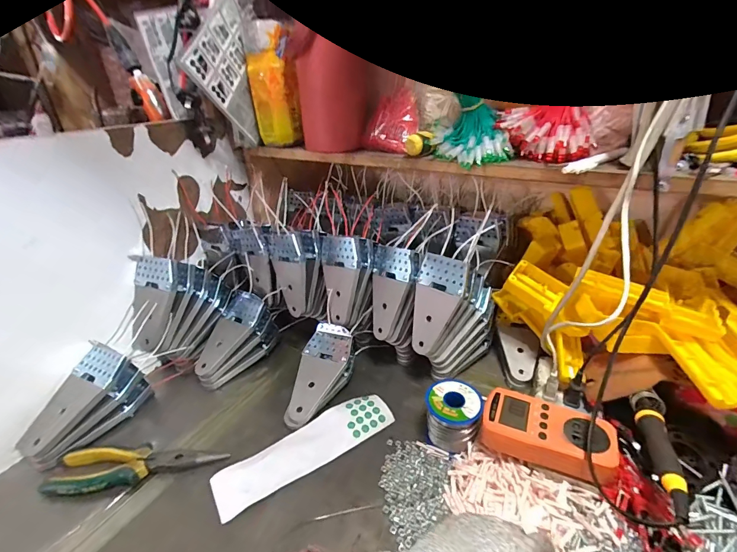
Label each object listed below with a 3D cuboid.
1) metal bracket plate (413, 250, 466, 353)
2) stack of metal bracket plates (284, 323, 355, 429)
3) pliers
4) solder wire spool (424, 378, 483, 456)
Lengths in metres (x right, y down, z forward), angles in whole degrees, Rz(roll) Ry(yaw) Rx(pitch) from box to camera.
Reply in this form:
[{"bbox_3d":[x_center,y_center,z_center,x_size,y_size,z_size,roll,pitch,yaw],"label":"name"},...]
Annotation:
[{"bbox_3d":[0.090,0.041,0.487,0.065,0.134,0.007,16,8,30],"label":"metal bracket plate"},{"bbox_3d":[-0.068,0.143,0.512,0.065,0.035,0.150,7,49,20],"label":"stack of metal bracket plates"},{"bbox_3d":[-0.271,0.223,0.422,0.191,0.026,0.050,-5,29,-3],"label":"pliers"},{"bbox_3d":[0.103,0.169,0.438,0.062,0.058,0.060,7,31,17],"label":"solder wire spool"}]

